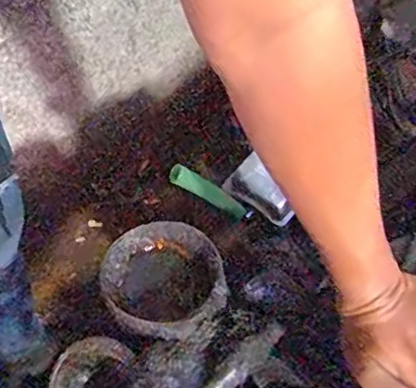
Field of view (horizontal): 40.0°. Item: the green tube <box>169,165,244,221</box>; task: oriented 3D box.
[{"bbox_3d":[-0.001,-0.001,0.591,0.087,0.014,0.017,33,62,-10],"label":"green tube"}]

